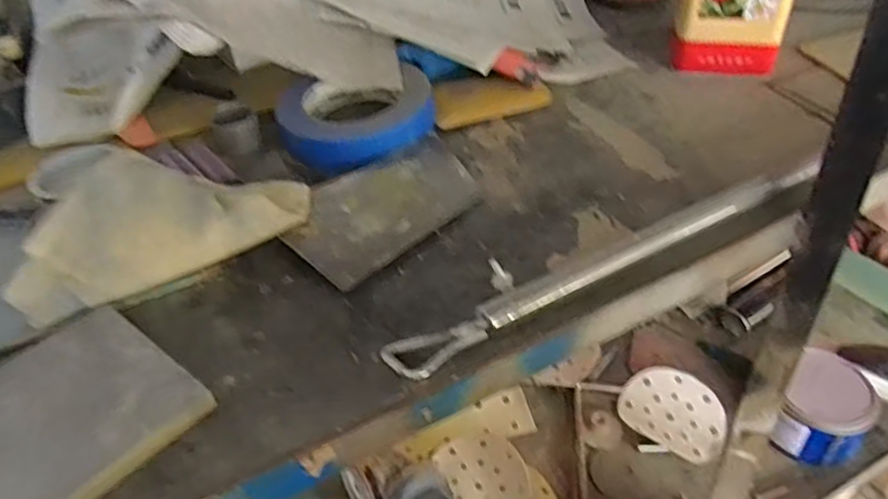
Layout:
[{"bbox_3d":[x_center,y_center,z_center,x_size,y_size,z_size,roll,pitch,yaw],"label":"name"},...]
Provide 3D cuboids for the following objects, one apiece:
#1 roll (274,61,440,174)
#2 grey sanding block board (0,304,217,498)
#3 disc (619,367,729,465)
[{"bbox_3d":[-0.064,-0.103,0.497,0.115,0.027,0.101,-12,42,-9],"label":"roll"},{"bbox_3d":[-0.187,0.081,0.310,0.108,0.011,0.117,29,51,31],"label":"grey sanding block board"},{"bbox_3d":[0.325,0.227,0.932,0.145,0.022,0.113,24,70,26],"label":"disc"}]

